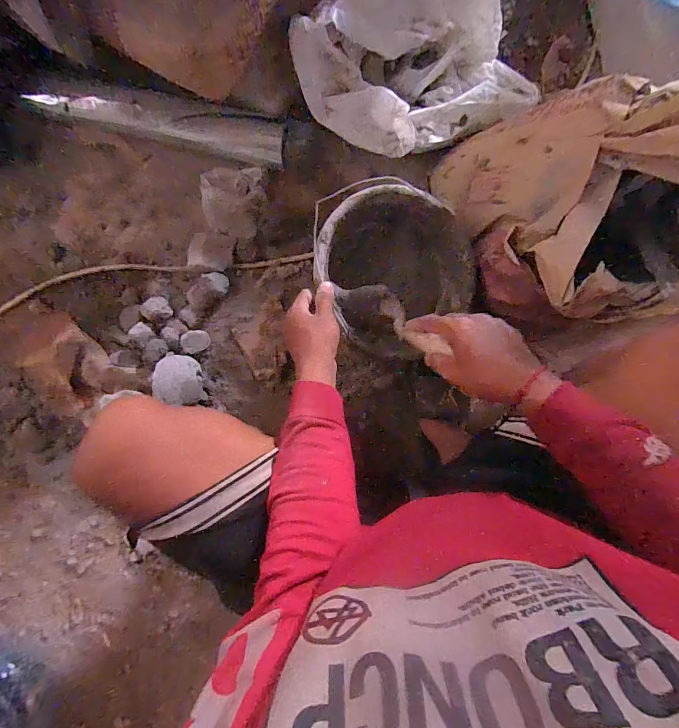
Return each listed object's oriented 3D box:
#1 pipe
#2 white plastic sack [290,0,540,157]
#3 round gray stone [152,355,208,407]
[{"bbox_3d":[-0.284,-0.394,0.584,0.388,0.070,0.063,10,97,-4],"label":"pipe"},{"bbox_3d":[0.117,-0.457,0.552,0.360,0.100,0.219,-17,97,-2],"label":"white plastic sack"},{"bbox_3d":[-0.292,0.033,0.660,0.069,0.057,0.097,-7,98,-2],"label":"round gray stone"}]

